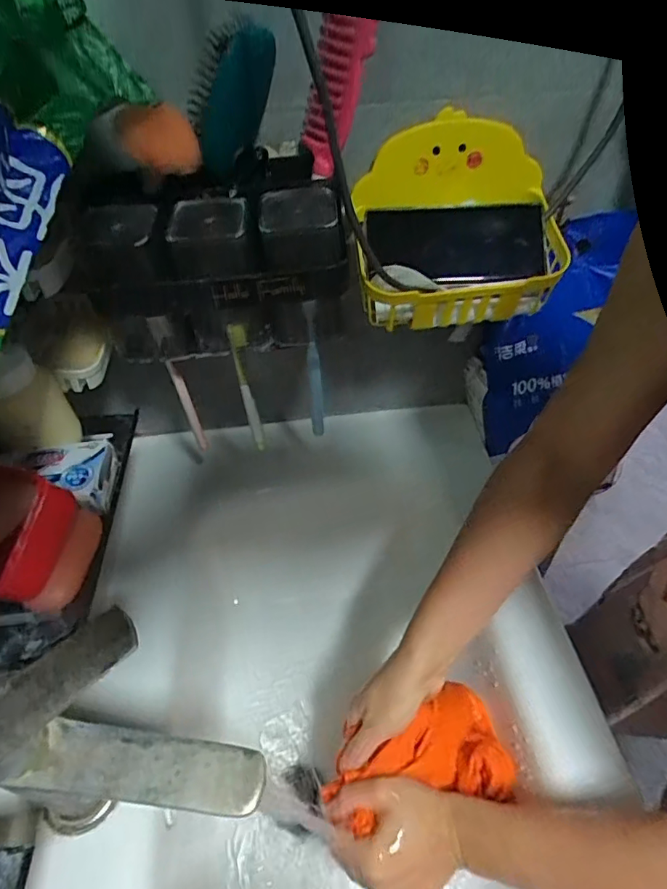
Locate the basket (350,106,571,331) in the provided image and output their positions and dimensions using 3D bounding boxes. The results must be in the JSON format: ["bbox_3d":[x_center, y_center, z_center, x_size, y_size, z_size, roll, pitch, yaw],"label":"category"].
[{"bbox_3d":[0.118,-0.198,0.463,0.195,0.138,0.127,-10,46,-6],"label":"basket"}]

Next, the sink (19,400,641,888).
[{"bbox_3d":[-0.006,0.254,0.495,0.444,0.185,0.673,-5,45,-1],"label":"sink"}]

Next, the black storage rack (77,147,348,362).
[{"bbox_3d":[-0.096,-0.161,0.445,0.210,0.135,0.132,-11,46,-7],"label":"black storage rack"}]

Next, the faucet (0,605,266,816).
[{"bbox_3d":[-0.133,0.156,0.300,0.178,0.081,0.084,0,45,4],"label":"faucet"}]

